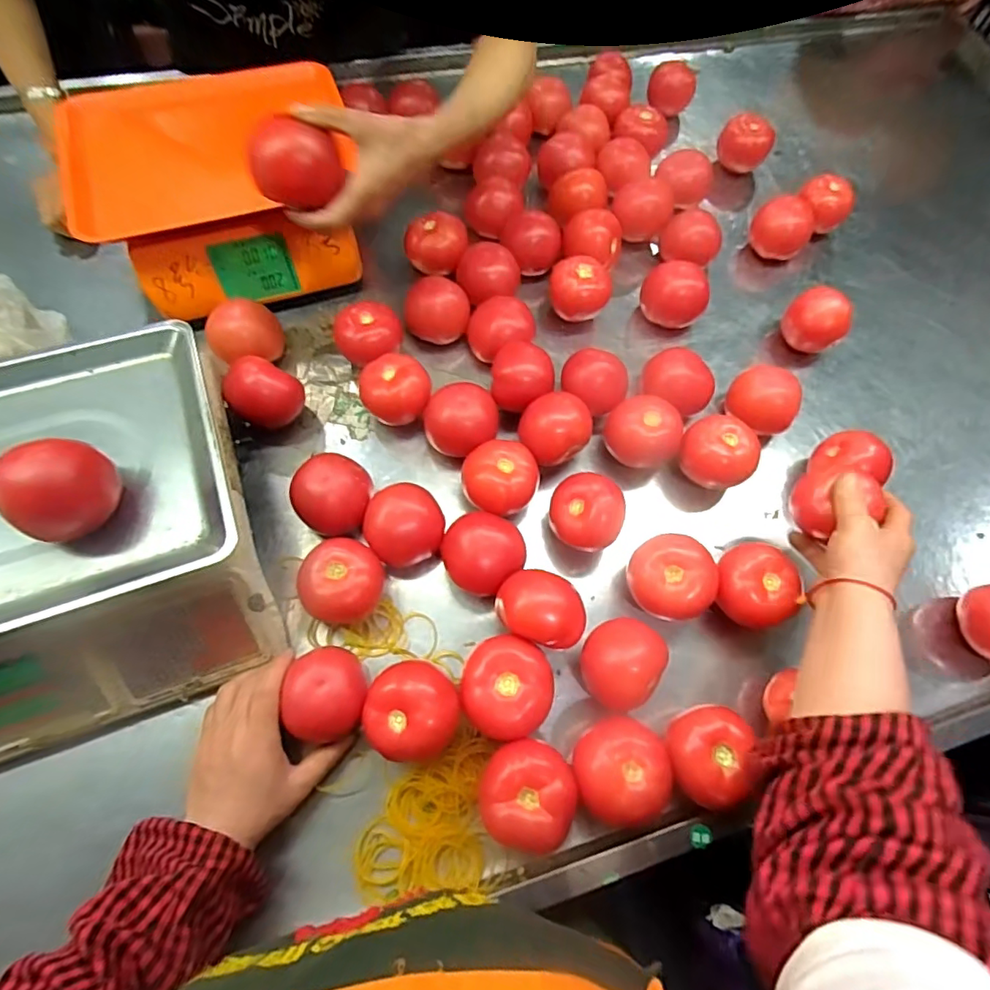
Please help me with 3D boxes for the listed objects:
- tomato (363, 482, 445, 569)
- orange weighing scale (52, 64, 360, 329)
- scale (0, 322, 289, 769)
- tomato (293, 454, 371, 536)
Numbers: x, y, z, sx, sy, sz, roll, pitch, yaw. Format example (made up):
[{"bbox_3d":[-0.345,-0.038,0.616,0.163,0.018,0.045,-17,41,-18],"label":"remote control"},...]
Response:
[{"bbox_3d":[-0.087,0.029,0.511,0.070,0.060,0.072,1,66,-3],"label":"tomato"},{"bbox_3d":[-0.306,-0.347,0.619,0.294,0.132,0.241,-12,67,-9],"label":"orange weighing scale"},{"bbox_3d":[-0.396,0.038,0.448,0.346,0.141,0.318,-17,68,-11],"label":"scale"},{"bbox_3d":[-0.156,0.004,0.521,0.071,0.068,0.070,1,66,-3],"label":"tomato"}]

